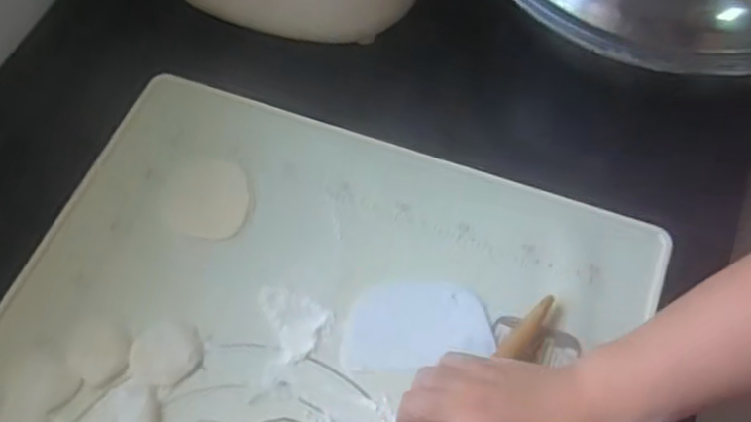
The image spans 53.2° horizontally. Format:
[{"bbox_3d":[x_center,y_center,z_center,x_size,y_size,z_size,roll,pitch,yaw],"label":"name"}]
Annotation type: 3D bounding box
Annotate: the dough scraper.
[{"bbox_3d":[0.028,0.080,0.529,0.102,0.005,0.060,-5,62,-2],"label":"dough scraper"}]

